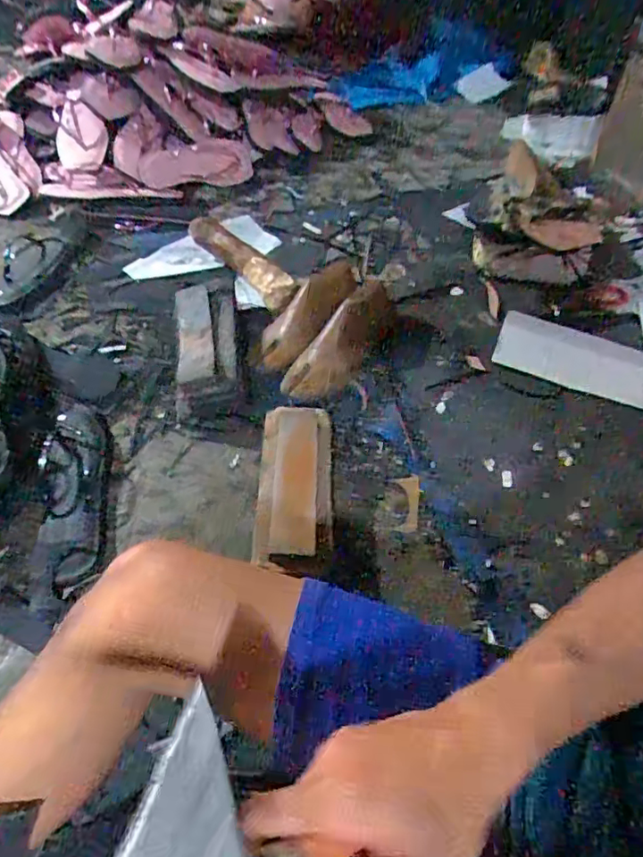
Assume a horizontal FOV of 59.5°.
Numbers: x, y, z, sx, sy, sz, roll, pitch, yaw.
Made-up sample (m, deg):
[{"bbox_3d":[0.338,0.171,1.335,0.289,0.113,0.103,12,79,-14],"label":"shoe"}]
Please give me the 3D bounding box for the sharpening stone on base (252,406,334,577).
[{"bbox_3d":[-0.033,0.069,0.720,0.094,0.048,0.221,2,53,-1],"label":"sharpening stone on base"}]

